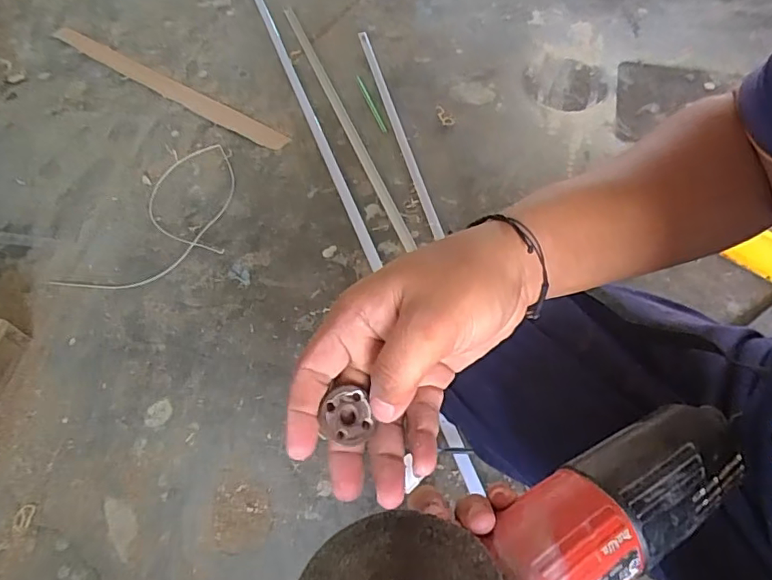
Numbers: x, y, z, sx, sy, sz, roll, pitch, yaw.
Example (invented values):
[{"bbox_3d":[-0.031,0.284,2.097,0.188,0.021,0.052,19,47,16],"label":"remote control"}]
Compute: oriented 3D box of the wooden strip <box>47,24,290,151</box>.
[{"bbox_3d":[-0.470,-0.434,1.133,0.680,0.014,0.054,30,64,20],"label":"wooden strip"}]

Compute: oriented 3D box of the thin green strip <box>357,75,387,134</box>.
[{"bbox_3d":[-0.029,-0.368,1.065,0.013,0.010,0.171,-18,58,-8],"label":"thin green strip"}]

